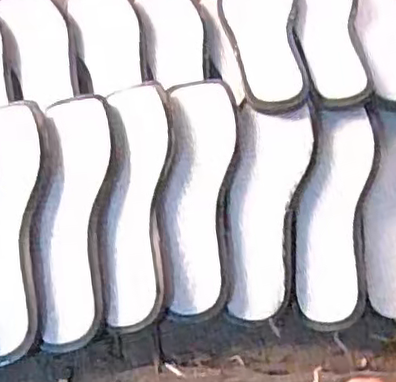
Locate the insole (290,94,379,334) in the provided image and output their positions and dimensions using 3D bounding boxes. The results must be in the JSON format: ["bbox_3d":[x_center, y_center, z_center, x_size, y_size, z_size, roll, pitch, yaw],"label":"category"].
[{"bbox_3d":[0.134,0.014,0.628,0.070,0.022,0.236,5,65,16],"label":"insole"}]

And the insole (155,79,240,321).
[{"bbox_3d":[0.000,-0.005,0.623,0.071,0.022,0.250,6,57,-2],"label":"insole"}]

